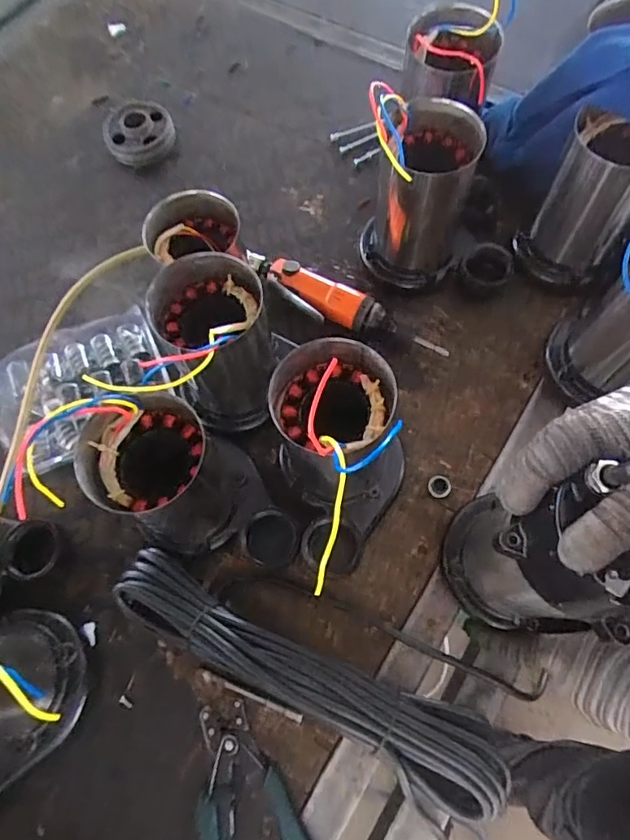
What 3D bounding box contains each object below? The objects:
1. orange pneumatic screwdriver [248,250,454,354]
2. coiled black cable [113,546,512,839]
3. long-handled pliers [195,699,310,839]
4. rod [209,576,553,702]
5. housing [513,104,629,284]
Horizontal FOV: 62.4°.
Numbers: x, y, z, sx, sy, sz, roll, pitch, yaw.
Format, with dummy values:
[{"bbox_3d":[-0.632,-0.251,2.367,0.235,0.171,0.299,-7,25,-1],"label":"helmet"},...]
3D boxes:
[{"bbox_3d":[0.028,-0.125,0.583,0.242,0.033,0.045,28,72,13],"label":"orange pneumatic screwdriver"},{"bbox_3d":[-0.009,0.214,0.440,0.352,0.049,0.081,28,72,13],"label":"coiled black cable"},{"bbox_3d":[-0.058,0.328,0.419,0.103,0.014,0.173,-22,68,-6],"label":"long-handled pliers"},{"bbox_3d":[0.057,0.187,0.463,0.293,0.021,0.034,14,69,9],"label":"rod"},{"bbox_3d":[0.274,-0.221,0.523,0.084,0.145,0.086,28,72,13],"label":"housing"}]

